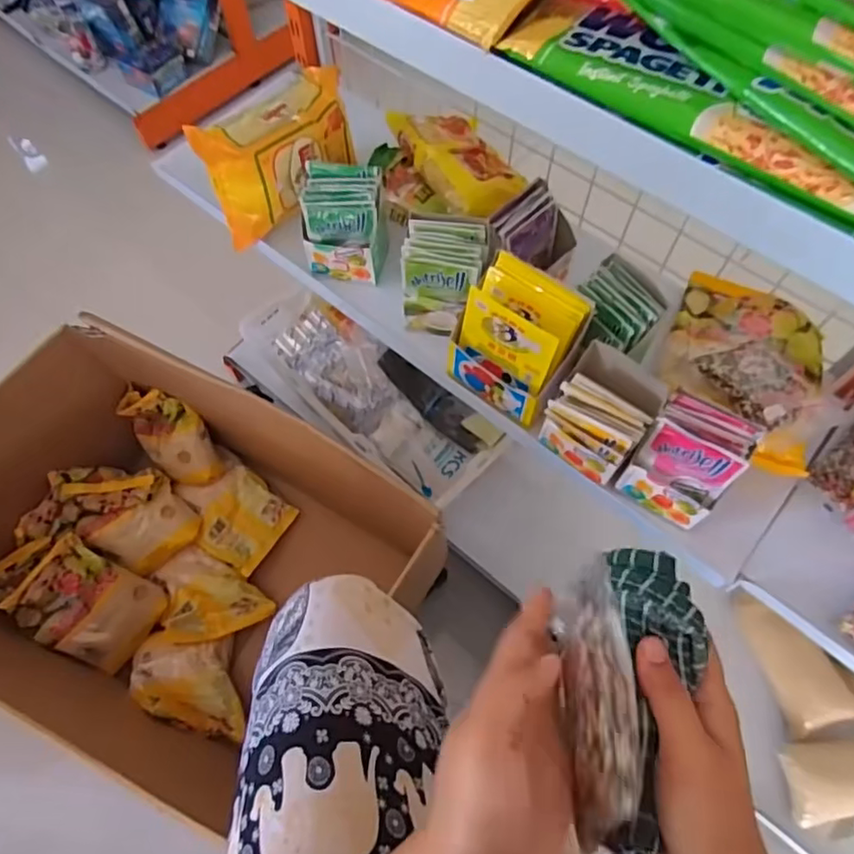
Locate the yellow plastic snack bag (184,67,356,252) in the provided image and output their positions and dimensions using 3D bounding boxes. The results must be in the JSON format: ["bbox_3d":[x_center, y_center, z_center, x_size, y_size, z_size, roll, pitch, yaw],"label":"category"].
[{"bbox_3d":[-0.172,-0.322,0.728,0.185,0.121,0.091,-38,69,-16],"label":"yellow plastic snack bag"}]

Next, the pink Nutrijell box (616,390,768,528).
[{"bbox_3d":[0.238,0.035,0.570,0.080,0.111,0.075,31,68,15],"label":"pink Nutrijell box"}]

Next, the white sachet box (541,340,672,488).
[{"bbox_3d":[0.167,-0.013,0.581,0.083,0.081,0.092,32,69,15],"label":"white sachet box"}]

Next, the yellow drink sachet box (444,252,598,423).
[{"bbox_3d":[0.087,-0.084,0.605,0.114,0.119,0.083,35,69,16],"label":"yellow drink sachet box"}]

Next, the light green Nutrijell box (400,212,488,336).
[{"bbox_3d":[0.019,-0.162,0.654,0.081,0.097,0.082,10,64,6],"label":"light green Nutrijell box"}]

